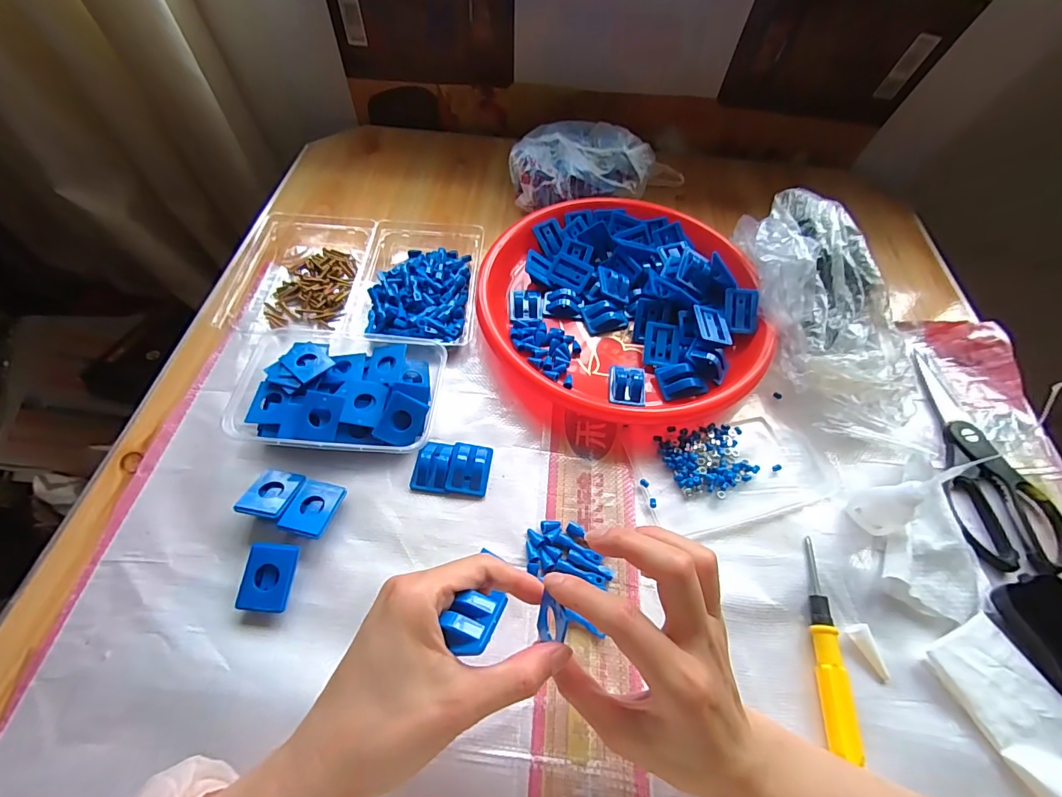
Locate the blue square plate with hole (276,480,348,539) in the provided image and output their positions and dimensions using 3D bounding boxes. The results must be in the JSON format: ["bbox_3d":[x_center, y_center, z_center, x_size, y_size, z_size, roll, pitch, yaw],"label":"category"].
[{"bbox_3d":[-0.169,0.085,0.350,0.033,0.006,0.046,16,49,-4],"label":"blue square plate with hole"}]

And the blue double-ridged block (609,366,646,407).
[{"bbox_3d":[0.091,-0.012,0.428,0.033,0.010,0.036,2,82,12],"label":"blue double-ridged block"}]

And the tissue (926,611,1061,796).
[{"bbox_3d":[0.329,0.214,0.299,0.057,0.017,0.114,-21,61,-16],"label":"tissue"}]

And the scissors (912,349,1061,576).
[{"bbox_3d":[0.412,0.052,0.407,0.090,0.011,0.209,13,58,5],"label":"scissors"}]

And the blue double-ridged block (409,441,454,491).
[{"bbox_3d":[-0.083,0.057,0.381,0.031,0.010,0.042,3,57,-1],"label":"blue double-ridged block"}]

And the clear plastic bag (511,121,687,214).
[{"bbox_3d":[0.084,-0.302,0.585,0.236,0.065,0.113,-17,60,-14],"label":"clear plastic bag"}]

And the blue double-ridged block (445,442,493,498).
[{"bbox_3d":[-0.052,0.058,0.383,0.034,0.012,0.045,7,57,1],"label":"blue double-ridged block"}]

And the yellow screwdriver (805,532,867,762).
[{"bbox_3d":[0.209,0.168,0.321,0.015,0.016,0.132,8,57,2],"label":"yellow screwdriver"}]

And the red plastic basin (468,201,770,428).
[{"bbox_3d":[0.093,-0.107,0.469,0.280,0.050,0.266,5,57,0],"label":"red plastic basin"}]

